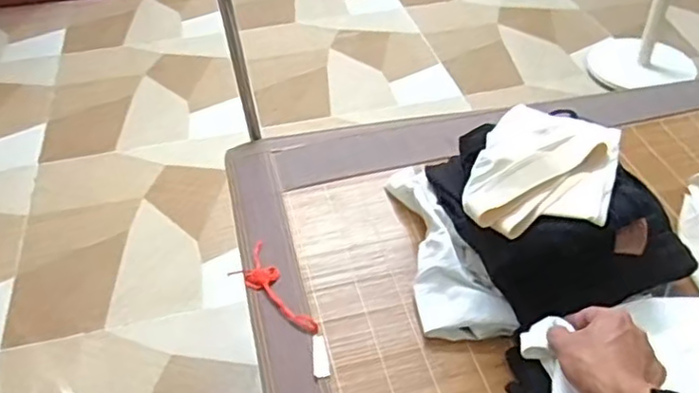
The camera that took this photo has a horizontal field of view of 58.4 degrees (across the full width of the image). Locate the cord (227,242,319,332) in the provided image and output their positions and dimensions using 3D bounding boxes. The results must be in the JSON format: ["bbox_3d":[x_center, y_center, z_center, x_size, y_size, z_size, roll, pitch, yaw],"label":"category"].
[{"bbox_3d":[-0.097,0.113,0.751,0.053,0.010,0.159,-23,46,-21],"label":"cord"}]

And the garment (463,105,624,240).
[{"bbox_3d":[0.218,-0.029,0.700,0.145,0.041,0.173,16,45,19],"label":"garment"}]

